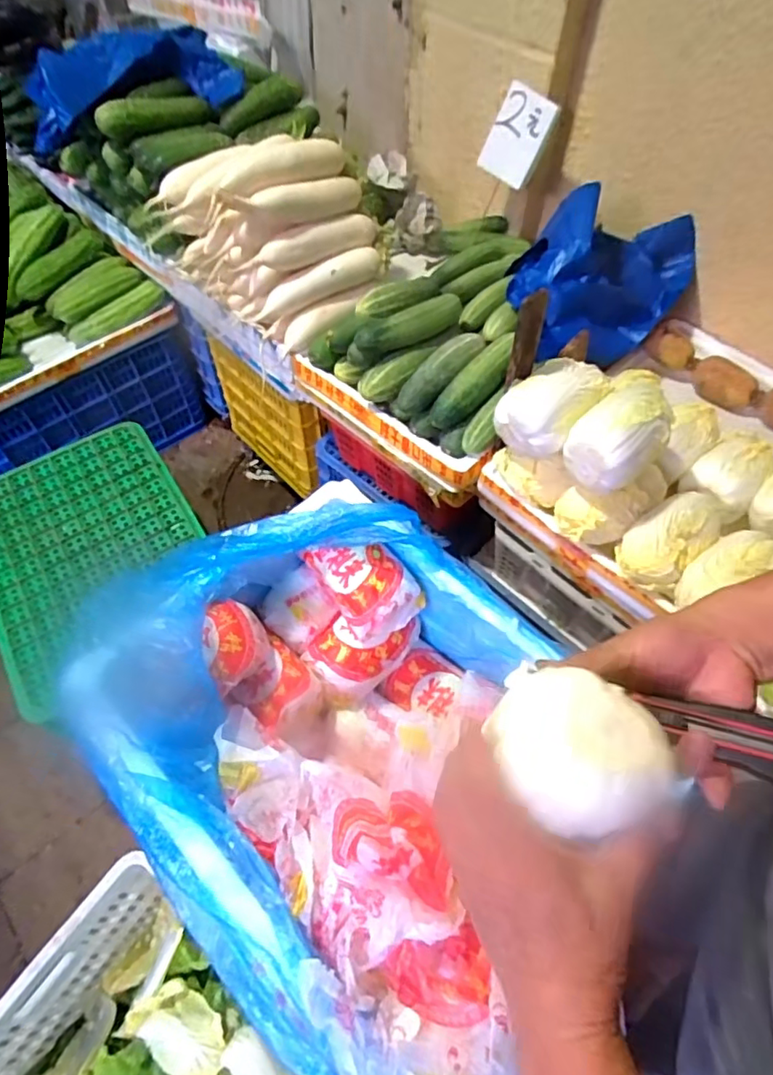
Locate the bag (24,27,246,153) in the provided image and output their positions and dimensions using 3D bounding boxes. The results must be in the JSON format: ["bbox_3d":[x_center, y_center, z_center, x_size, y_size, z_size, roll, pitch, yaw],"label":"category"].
[{"bbox_3d":[-0.538,-0.965,1.214,0.437,0.147,0.173,-28,61,-19],"label":"bag"}]

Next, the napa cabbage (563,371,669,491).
[{"bbox_3d":[0.311,-0.140,0.762,0.104,0.080,0.156,35,62,20],"label":"napa cabbage"}]

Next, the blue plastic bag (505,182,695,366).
[{"bbox_3d":[0.379,-0.475,1.017,0.287,0.182,0.326,26,59,15],"label":"blue plastic bag"}]

